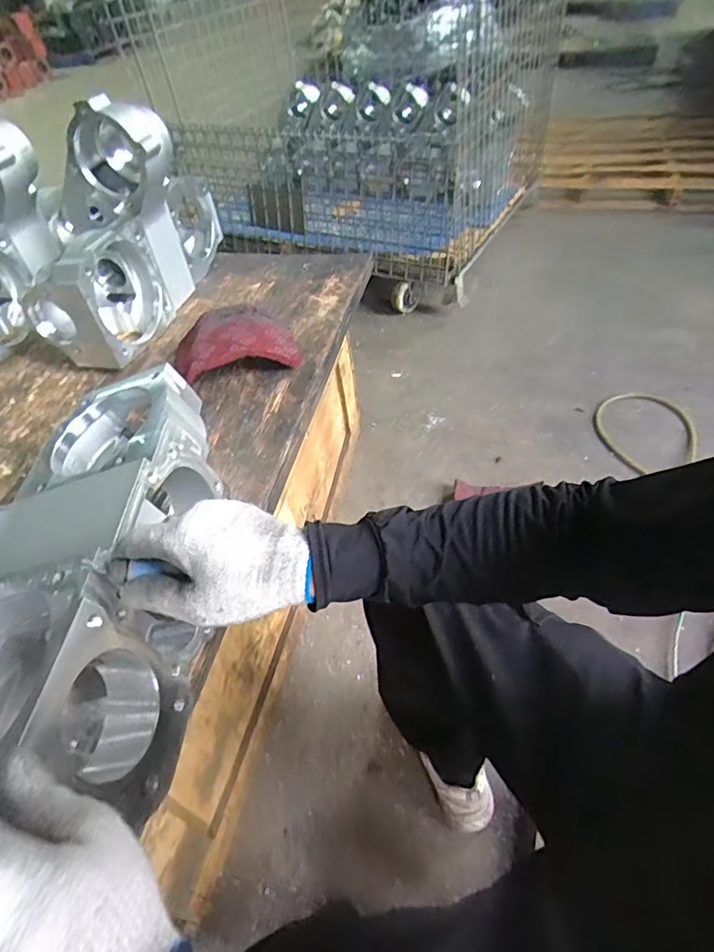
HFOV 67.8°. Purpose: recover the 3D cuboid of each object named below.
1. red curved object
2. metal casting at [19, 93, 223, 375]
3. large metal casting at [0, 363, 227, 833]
[{"bbox_3d":[-0.196,-0.209,0.852,0.194,0.059,0.150,-15,47,-7],"label":"red curved object"},{"bbox_3d":[-0.381,-0.430,0.907,0.152,0.305,0.451,10,49,16],"label":"metal casting"},{"bbox_3d":[-0.310,0.086,0.494,0.331,0.157,0.436,-9,47,-1],"label":"large metal casting"}]

